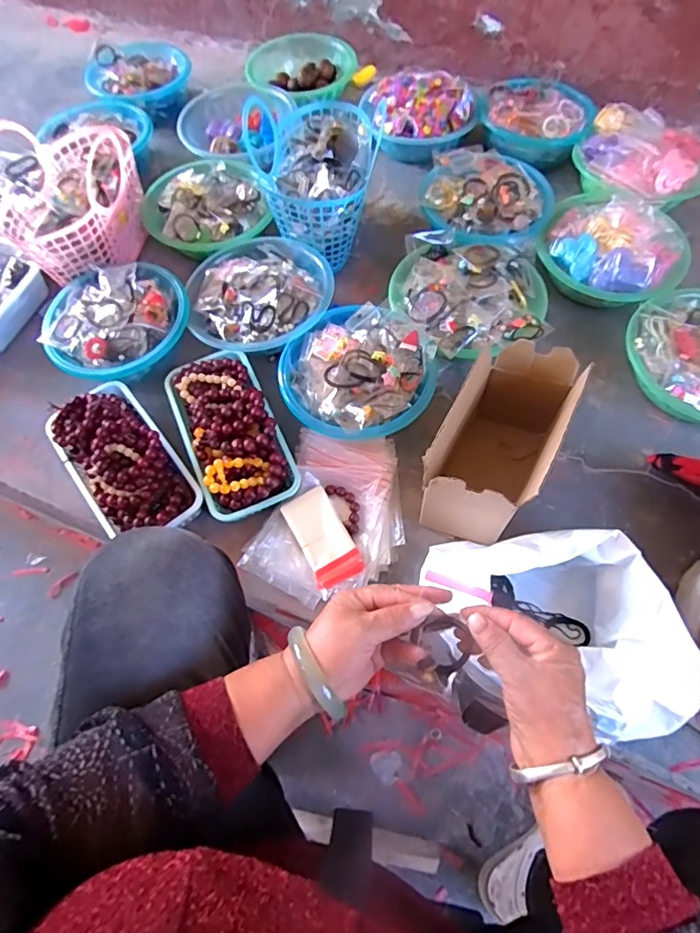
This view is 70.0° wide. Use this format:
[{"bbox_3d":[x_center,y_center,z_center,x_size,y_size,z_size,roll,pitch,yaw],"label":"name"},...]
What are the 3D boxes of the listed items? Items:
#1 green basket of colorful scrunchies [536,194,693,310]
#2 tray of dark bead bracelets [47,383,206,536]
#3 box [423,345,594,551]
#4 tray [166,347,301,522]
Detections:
[{"bbox_3d":[0.434,-0.352,0.839,0.225,0.111,0.198,26,68,13],"label":"green basket of colorful scrunchies"},{"bbox_3d":[-0.321,-0.017,0.684,0.128,0.076,0.254,-34,68,-14],"label":"tray of dark bead bracelets"},{"bbox_3d":[0.183,-0.025,0.638,0.119,0.181,0.221,26,68,13],"label":"box"},{"bbox_3d":[-0.176,-0.063,0.706,0.128,0.066,0.264,-23,66,-9],"label":"tray"}]

